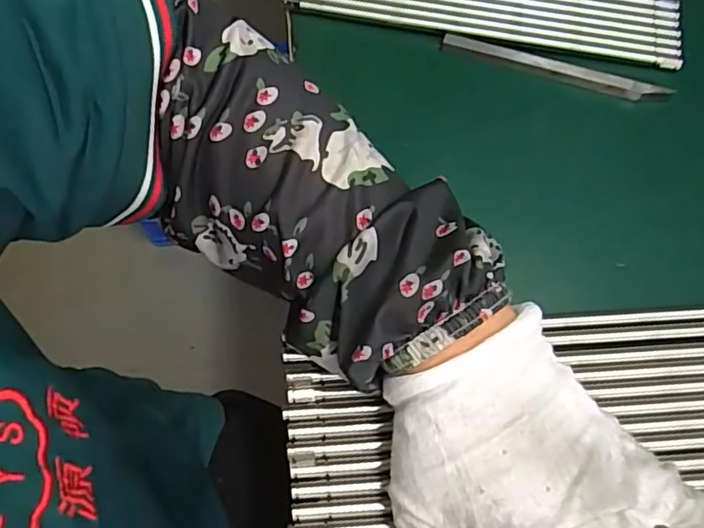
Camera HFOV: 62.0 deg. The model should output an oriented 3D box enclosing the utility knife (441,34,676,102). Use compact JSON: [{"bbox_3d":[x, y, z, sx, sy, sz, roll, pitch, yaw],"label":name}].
[{"bbox_3d":[0.120,-0.117,0.349,0.133,0.004,0.013,18,65,7],"label":"utility knife"}]

